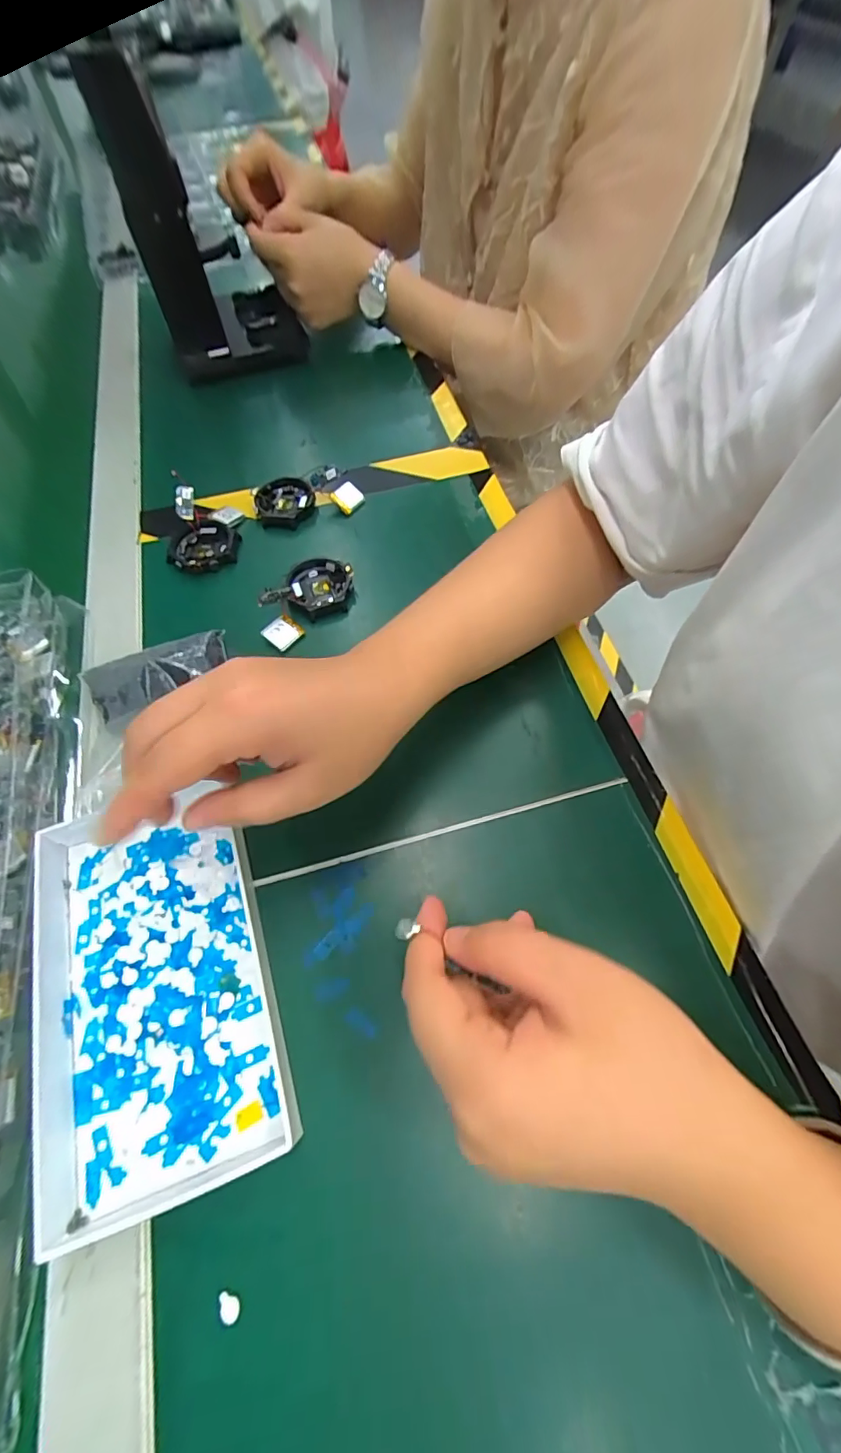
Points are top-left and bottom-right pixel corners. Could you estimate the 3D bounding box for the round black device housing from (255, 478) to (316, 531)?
[{"bbox_3d":[-0.111,-0.183,0.412,0.047,0.014,0.047,0,62,0],"label":"round black device housing"}]

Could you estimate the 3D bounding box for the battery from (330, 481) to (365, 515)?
[{"bbox_3d":[-0.060,-0.189,0.411,0.022,0.021,0.006,-39,29,8],"label":"battery"}]

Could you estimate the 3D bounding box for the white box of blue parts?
[{"bbox_3d":[-0.130,0.120,0.240,0.103,0.023,0.173,-19,64,-10],"label":"white box of blue parts"}]

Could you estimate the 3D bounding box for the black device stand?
[{"bbox_3d":[-0.191,-0.442,0.445,0.121,0.196,0.095,-19,61,-9],"label":"black device stand"}]

